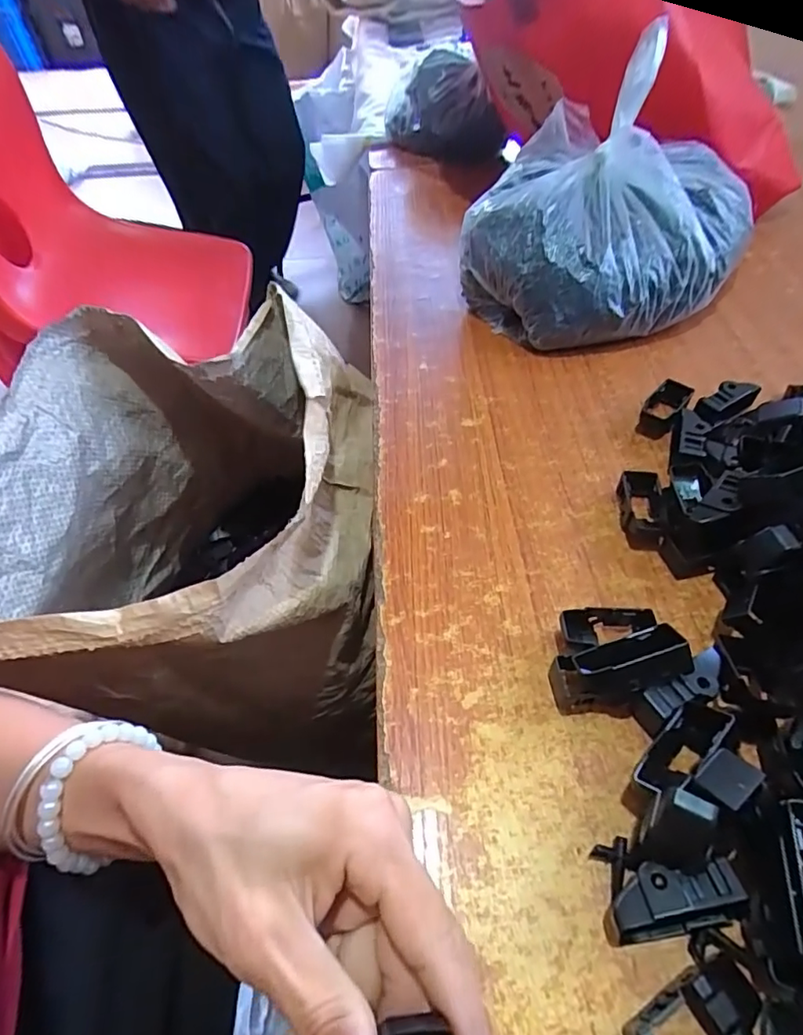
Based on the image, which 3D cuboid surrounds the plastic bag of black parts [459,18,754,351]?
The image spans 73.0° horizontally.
[{"bbox_3d":[0.172,-0.256,0.454,0.202,0.158,0.215,26,58,22],"label":"plastic bag of black parts"}]

